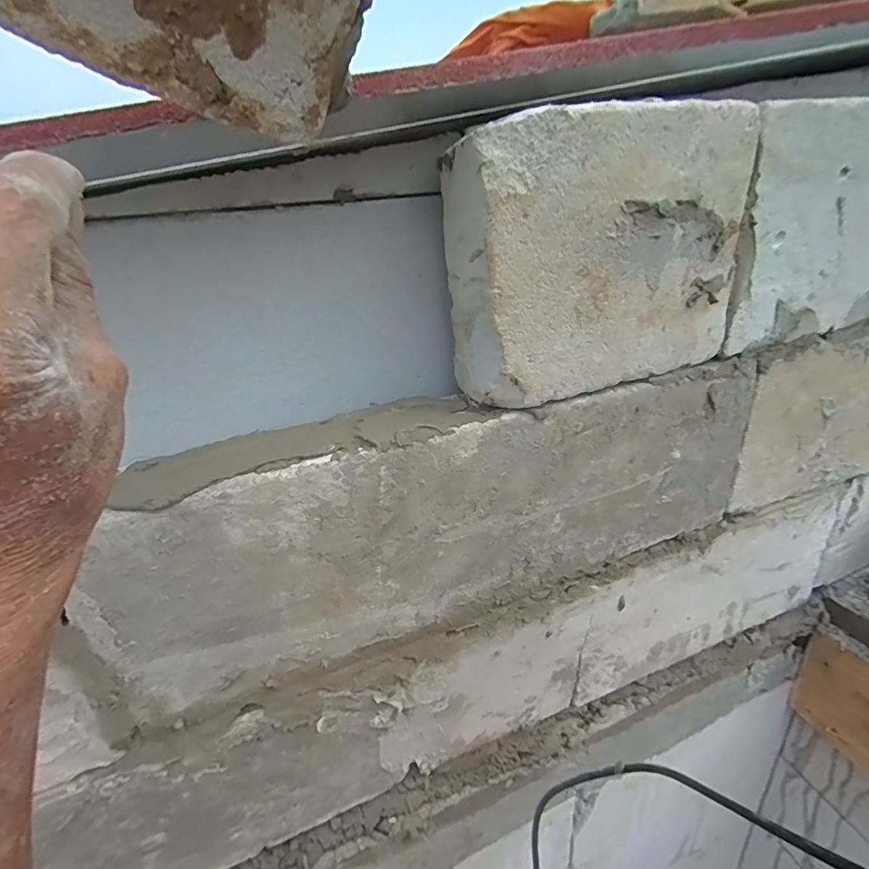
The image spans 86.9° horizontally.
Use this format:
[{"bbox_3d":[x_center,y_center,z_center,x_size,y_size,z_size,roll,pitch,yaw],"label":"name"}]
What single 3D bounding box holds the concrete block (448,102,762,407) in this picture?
[{"bbox_3d":[0.134,-0.144,0.373,0.239,0.192,0.067,-14,26,-21],"label":"concrete block"}]

